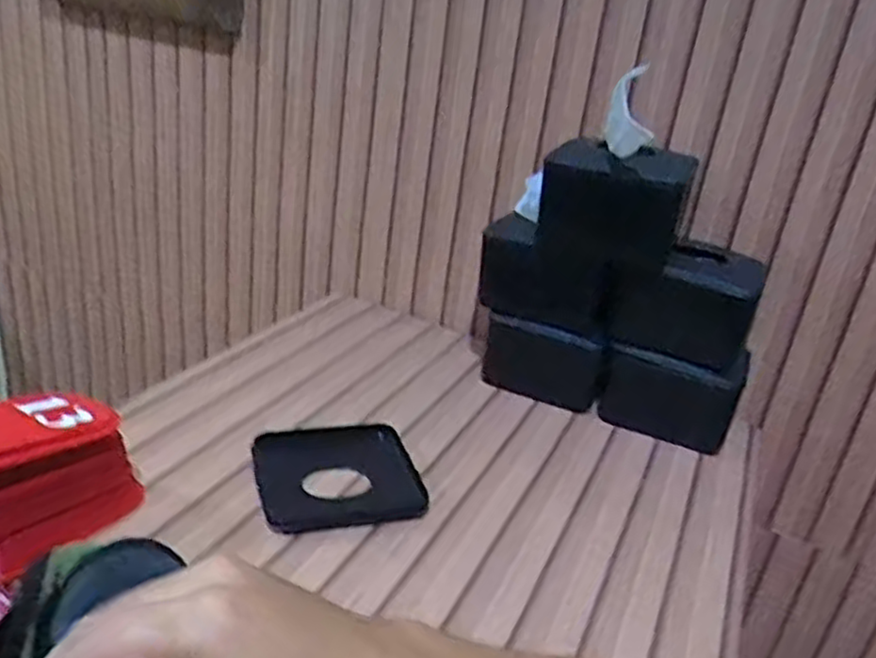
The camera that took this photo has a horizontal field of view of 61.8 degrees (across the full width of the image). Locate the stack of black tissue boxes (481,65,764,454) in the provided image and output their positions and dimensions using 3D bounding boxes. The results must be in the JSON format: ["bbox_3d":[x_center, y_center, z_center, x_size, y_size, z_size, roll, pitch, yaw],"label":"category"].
[{"bbox_3d":[0.179,-0.047,0.720,0.264,0.269,0.110,19,26,23],"label":"stack of black tissue boxes"}]

